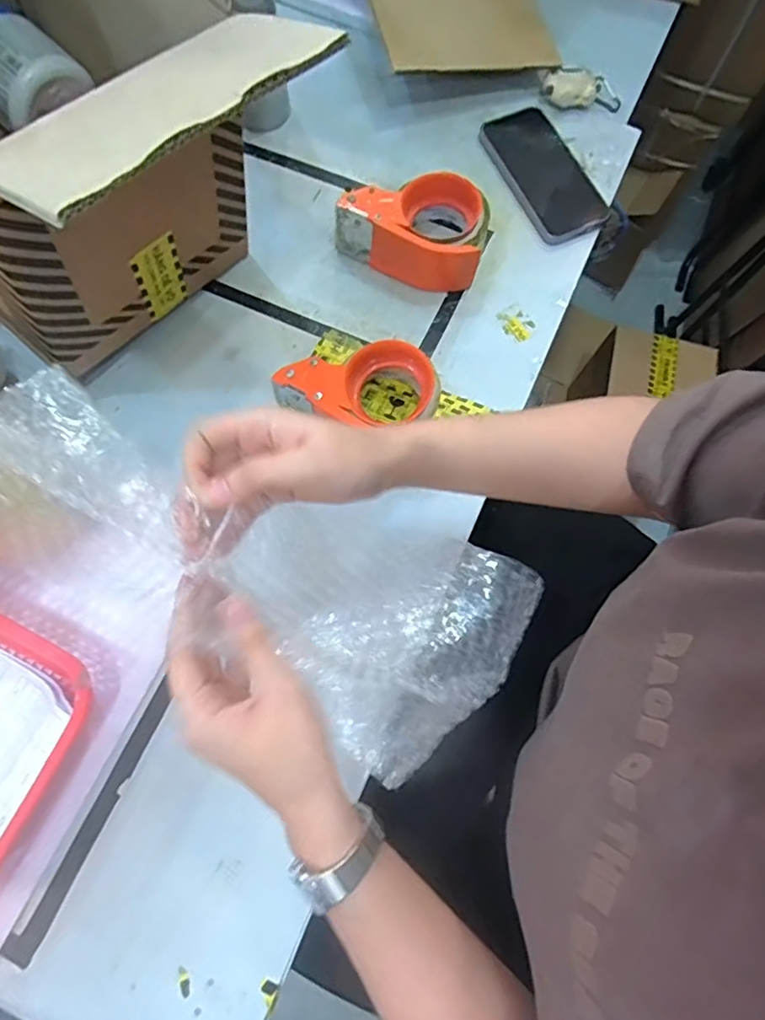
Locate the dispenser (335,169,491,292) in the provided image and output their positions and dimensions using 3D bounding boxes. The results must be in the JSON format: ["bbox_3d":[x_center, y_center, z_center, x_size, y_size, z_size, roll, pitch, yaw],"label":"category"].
[{"bbox_3d":[0.035,-0.293,0.588,0.146,0.062,0.094,19,74,4],"label":"dispenser"}]

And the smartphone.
[{"bbox_3d":[0.179,-0.374,0.635,0.086,0.009,0.167,-25,76,-8],"label":"smartphone"}]

